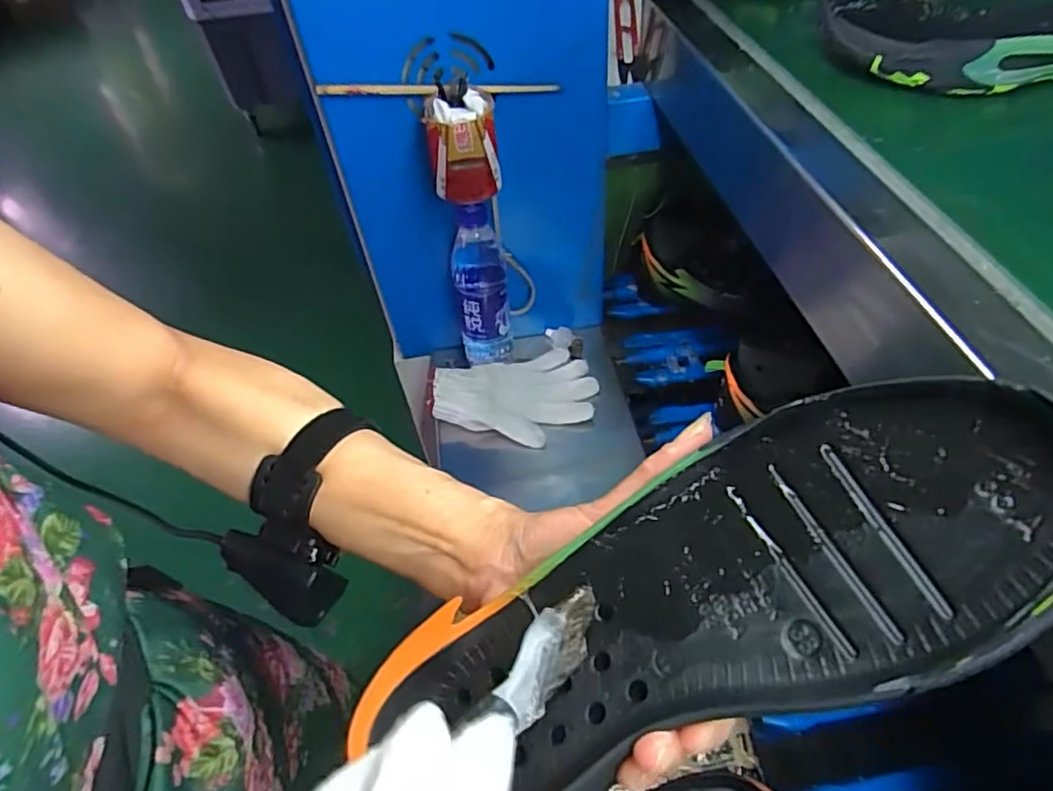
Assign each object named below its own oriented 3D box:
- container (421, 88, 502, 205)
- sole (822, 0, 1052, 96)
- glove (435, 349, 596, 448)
[{"bbox_3d":[-0.060,-0.239,0.601,0.064,0.087,0.062,-4,47,2],"label":"container"},{"bbox_3d":[0.342,-0.259,0.433,0.257,0.050,0.101,-1,48,5],"label":"sole"},{"bbox_3d":[-0.010,0.005,0.752,0.194,0.026,0.122,-13,60,-19],"label":"glove"}]

